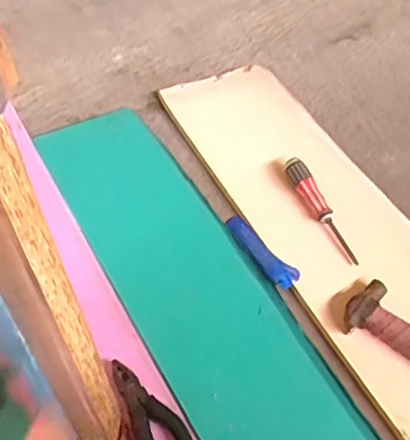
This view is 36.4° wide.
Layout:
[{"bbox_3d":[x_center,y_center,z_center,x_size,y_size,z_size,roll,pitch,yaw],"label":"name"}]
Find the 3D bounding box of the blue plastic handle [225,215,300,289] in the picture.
[{"bbox_3d":[0.073,0.036,0.810,0.034,0.017,0.133,-26,58,-20],"label":"blue plastic handle"}]

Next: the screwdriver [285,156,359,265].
[{"bbox_3d":[0.160,-0.015,0.852,0.026,0.027,0.175,-20,61,-16],"label":"screwdriver"}]

